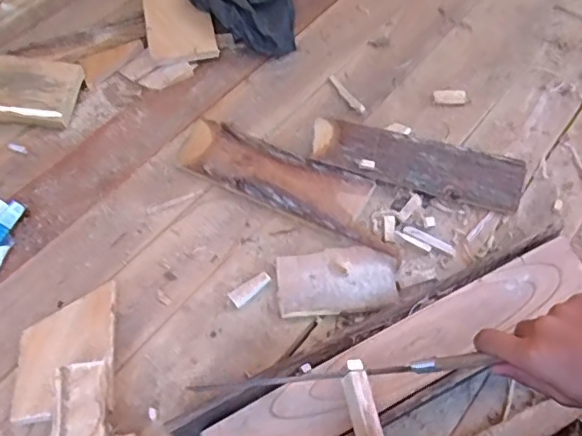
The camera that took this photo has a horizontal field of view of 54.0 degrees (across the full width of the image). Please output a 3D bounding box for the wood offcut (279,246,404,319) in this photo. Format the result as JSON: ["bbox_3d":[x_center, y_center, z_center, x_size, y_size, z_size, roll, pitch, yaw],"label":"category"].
[{"bbox_3d":[0.049,0.066,0.600,0.121,0.012,0.072,-5,55,1],"label":"wood offcut"}]

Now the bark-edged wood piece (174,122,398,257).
[{"bbox_3d":[-0.006,-0.044,0.685,0.302,0.020,0.080,25,61,20],"label":"bark-edged wood piece"}]

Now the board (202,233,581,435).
[{"bbox_3d":[0.102,0.126,0.507,0.375,0.017,0.066,-27,74,-10],"label":"board"}]

